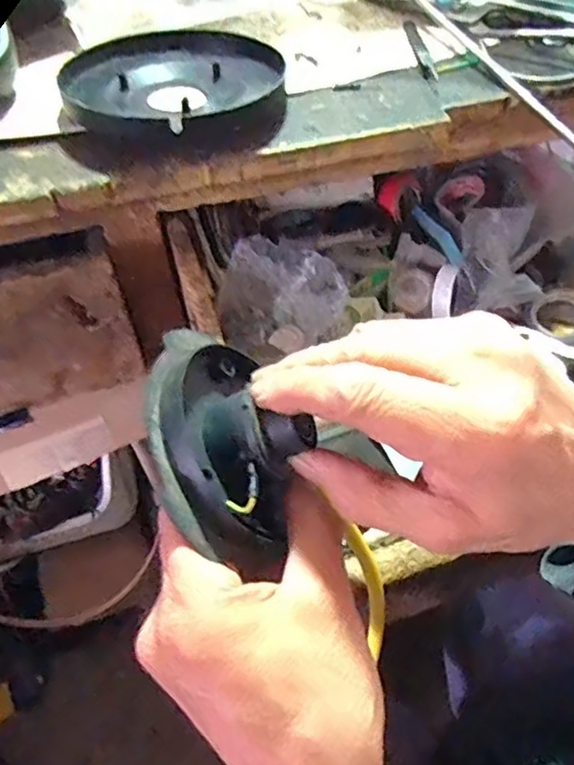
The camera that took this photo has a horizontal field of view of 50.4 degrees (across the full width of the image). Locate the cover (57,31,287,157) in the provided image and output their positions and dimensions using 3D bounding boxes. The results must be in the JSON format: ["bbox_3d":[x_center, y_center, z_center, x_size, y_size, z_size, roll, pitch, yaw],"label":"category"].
[{"bbox_3d":[-0.071,-0.194,0.397,0.135,0.024,0.134,-1,52,-2],"label":"cover"}]

